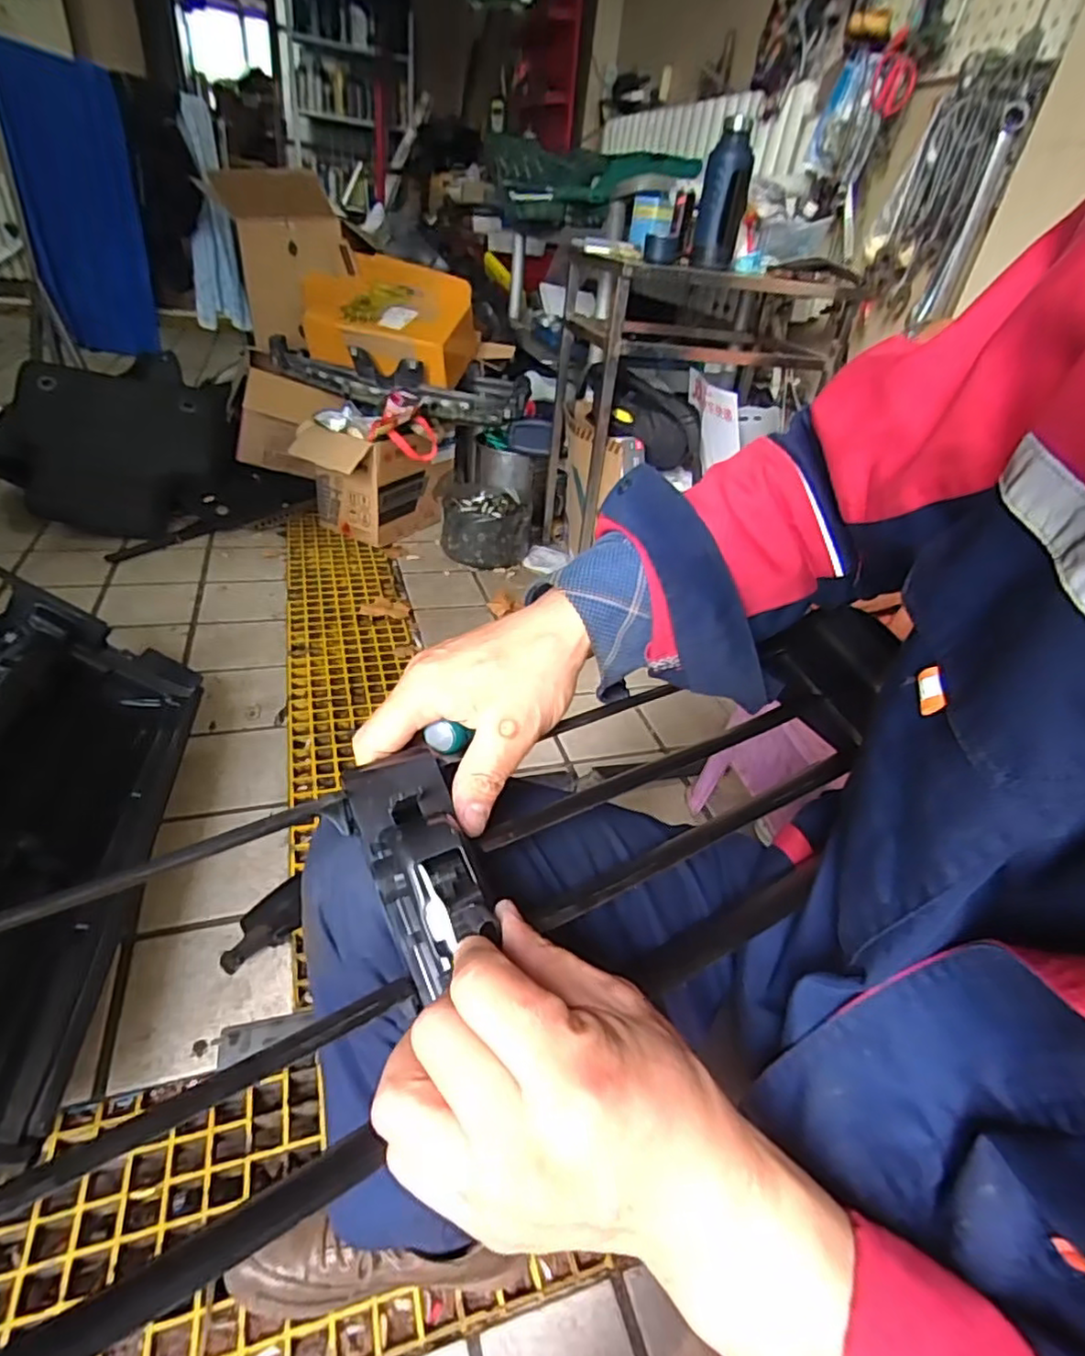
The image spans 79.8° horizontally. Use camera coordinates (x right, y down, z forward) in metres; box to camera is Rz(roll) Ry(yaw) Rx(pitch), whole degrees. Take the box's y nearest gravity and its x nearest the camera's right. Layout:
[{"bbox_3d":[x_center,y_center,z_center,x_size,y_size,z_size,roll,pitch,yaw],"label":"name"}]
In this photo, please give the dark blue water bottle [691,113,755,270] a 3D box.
[{"bbox_3d":[0.393,-1.043,1.412,0.099,0.251,0.093,13,34,8],"label":"dark blue water bottle"}]

